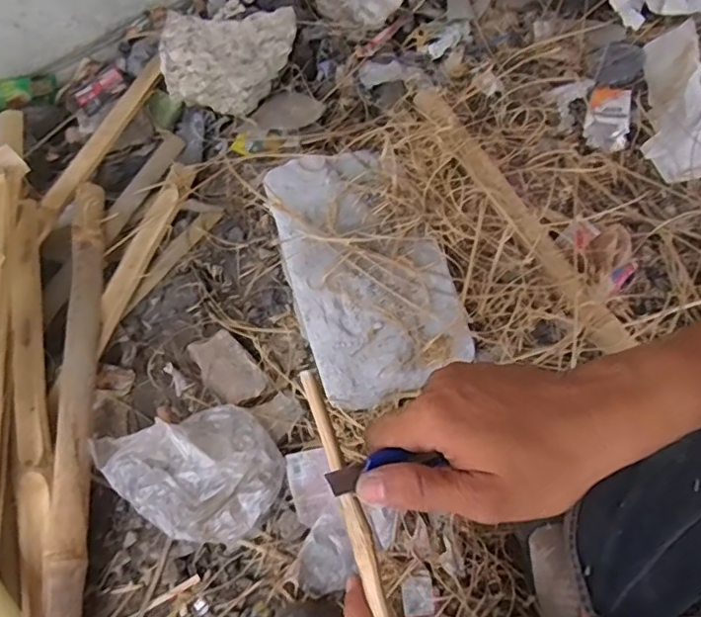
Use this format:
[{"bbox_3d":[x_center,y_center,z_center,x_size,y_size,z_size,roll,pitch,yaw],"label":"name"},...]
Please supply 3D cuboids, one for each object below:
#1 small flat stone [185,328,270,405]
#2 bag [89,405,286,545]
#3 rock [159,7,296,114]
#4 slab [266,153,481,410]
[{"bbox_3d":[-0.166,0.079,0.770,0.067,0.020,0.106,-34,67,-12],"label":"small flat stone"},{"bbox_3d":[-0.188,0.203,0.691,0.200,0.069,0.156,-21,65,-7],"label":"bag"},{"bbox_3d":[-0.192,-0.406,0.951,0.217,0.111,0.147,-13,64,-3],"label":"rock"},{"bbox_3d":[0.011,-0.061,0.755,0.194,0.065,0.347,-20,64,-6],"label":"slab"}]

